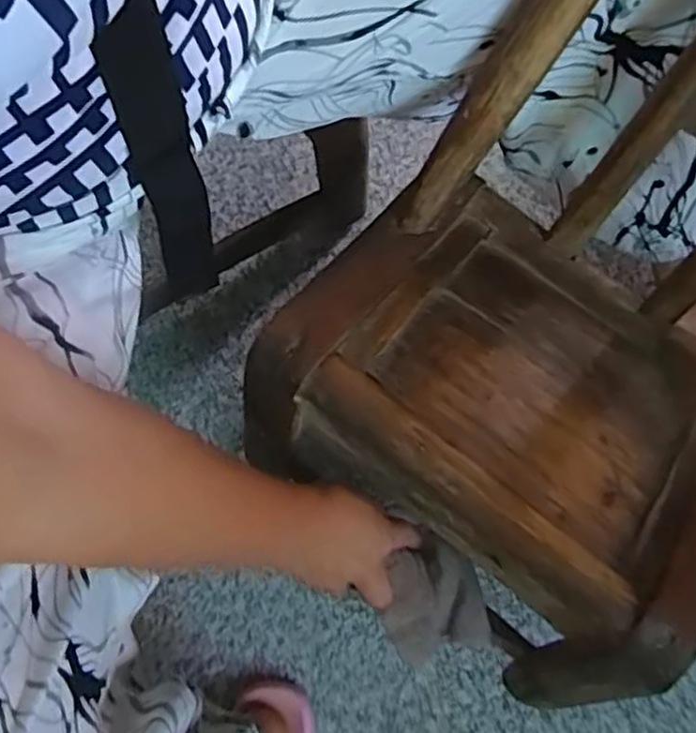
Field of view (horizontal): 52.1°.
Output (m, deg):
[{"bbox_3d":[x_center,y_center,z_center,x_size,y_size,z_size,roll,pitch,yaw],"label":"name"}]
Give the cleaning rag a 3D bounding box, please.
[{"bbox_3d":[0.059,0.174,0.541,0.075,0.065,0.099,-25,79,-5],"label":"cleaning rag"}]

